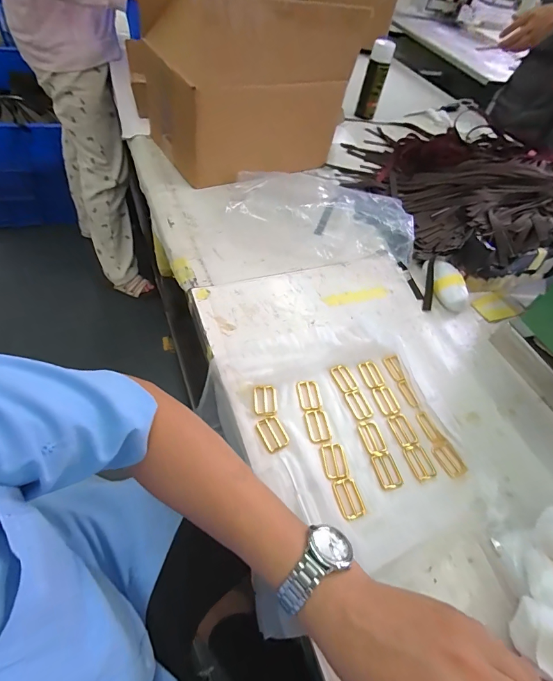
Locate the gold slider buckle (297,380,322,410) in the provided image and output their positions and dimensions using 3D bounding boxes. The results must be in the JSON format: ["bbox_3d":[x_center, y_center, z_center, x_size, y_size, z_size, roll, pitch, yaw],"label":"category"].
[{"bbox_3d":[0.047,0.076,0.522,0.032,0.004,0.048,-2,53,-11],"label":"gold slider buckle"}]

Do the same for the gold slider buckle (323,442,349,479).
[{"bbox_3d":[0.075,0.153,0.469,0.031,0.008,0.046,1,53,-9],"label":"gold slider buckle"}]

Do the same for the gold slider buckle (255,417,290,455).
[{"bbox_3d":[-0.004,0.121,0.478,0.032,0.004,0.046,-19,58,-23],"label":"gold slider buckle"}]

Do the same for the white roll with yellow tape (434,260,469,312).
[{"bbox_3d":[0.328,-0.108,0.698,0.055,0.035,0.108,-6,70,-9],"label":"white roll with yellow tape"}]

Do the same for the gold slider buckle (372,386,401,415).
[{"bbox_3d":[0.162,0.088,0.541,0.033,0.006,0.046,-13,56,-19],"label":"gold slider buckle"}]

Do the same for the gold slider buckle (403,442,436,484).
[{"bbox_3d":[0.189,0.161,0.488,0.033,0.004,0.050,-6,49,-16],"label":"gold slider buckle"}]

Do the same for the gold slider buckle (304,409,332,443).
[{"bbox_3d":[0.056,0.114,0.495,0.032,0.004,0.047,-3,53,-12],"label":"gold slider buckle"}]

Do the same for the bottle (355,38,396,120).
[{"bbox_3d":[0.302,-0.800,1.142,0.066,0.202,0.077,17,52,3],"label":"bottle"}]

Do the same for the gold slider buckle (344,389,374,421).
[{"bbox_3d":[0.119,0.092,0.528,0.030,0.004,0.045,-14,57,-20],"label":"gold slider buckle"}]

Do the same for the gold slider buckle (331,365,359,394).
[{"bbox_3d":[0.101,0.056,0.547,0.030,0.004,0.044,-16,57,-21],"label":"gold slider buckle"}]

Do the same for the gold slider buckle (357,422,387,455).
[{"bbox_3d":[0.128,0.129,0.493,0.031,0.004,0.046,-7,54,-15],"label":"gold slider buckle"}]

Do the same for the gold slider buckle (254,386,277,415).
[{"bbox_3d":[-0.015,0.081,0.503,0.031,0.006,0.041,1,53,-10],"label":"gold slider buckle"}]

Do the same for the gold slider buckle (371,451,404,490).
[{"bbox_3d":[0.142,0.166,0.471,0.031,0.004,0.047,-8,55,-15],"label":"gold slider buckle"}]

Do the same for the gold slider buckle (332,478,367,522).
[{"bbox_3d":[0.087,0.189,0.440,0.032,0.004,0.047,-3,49,-19],"label":"gold slider buckle"}]

